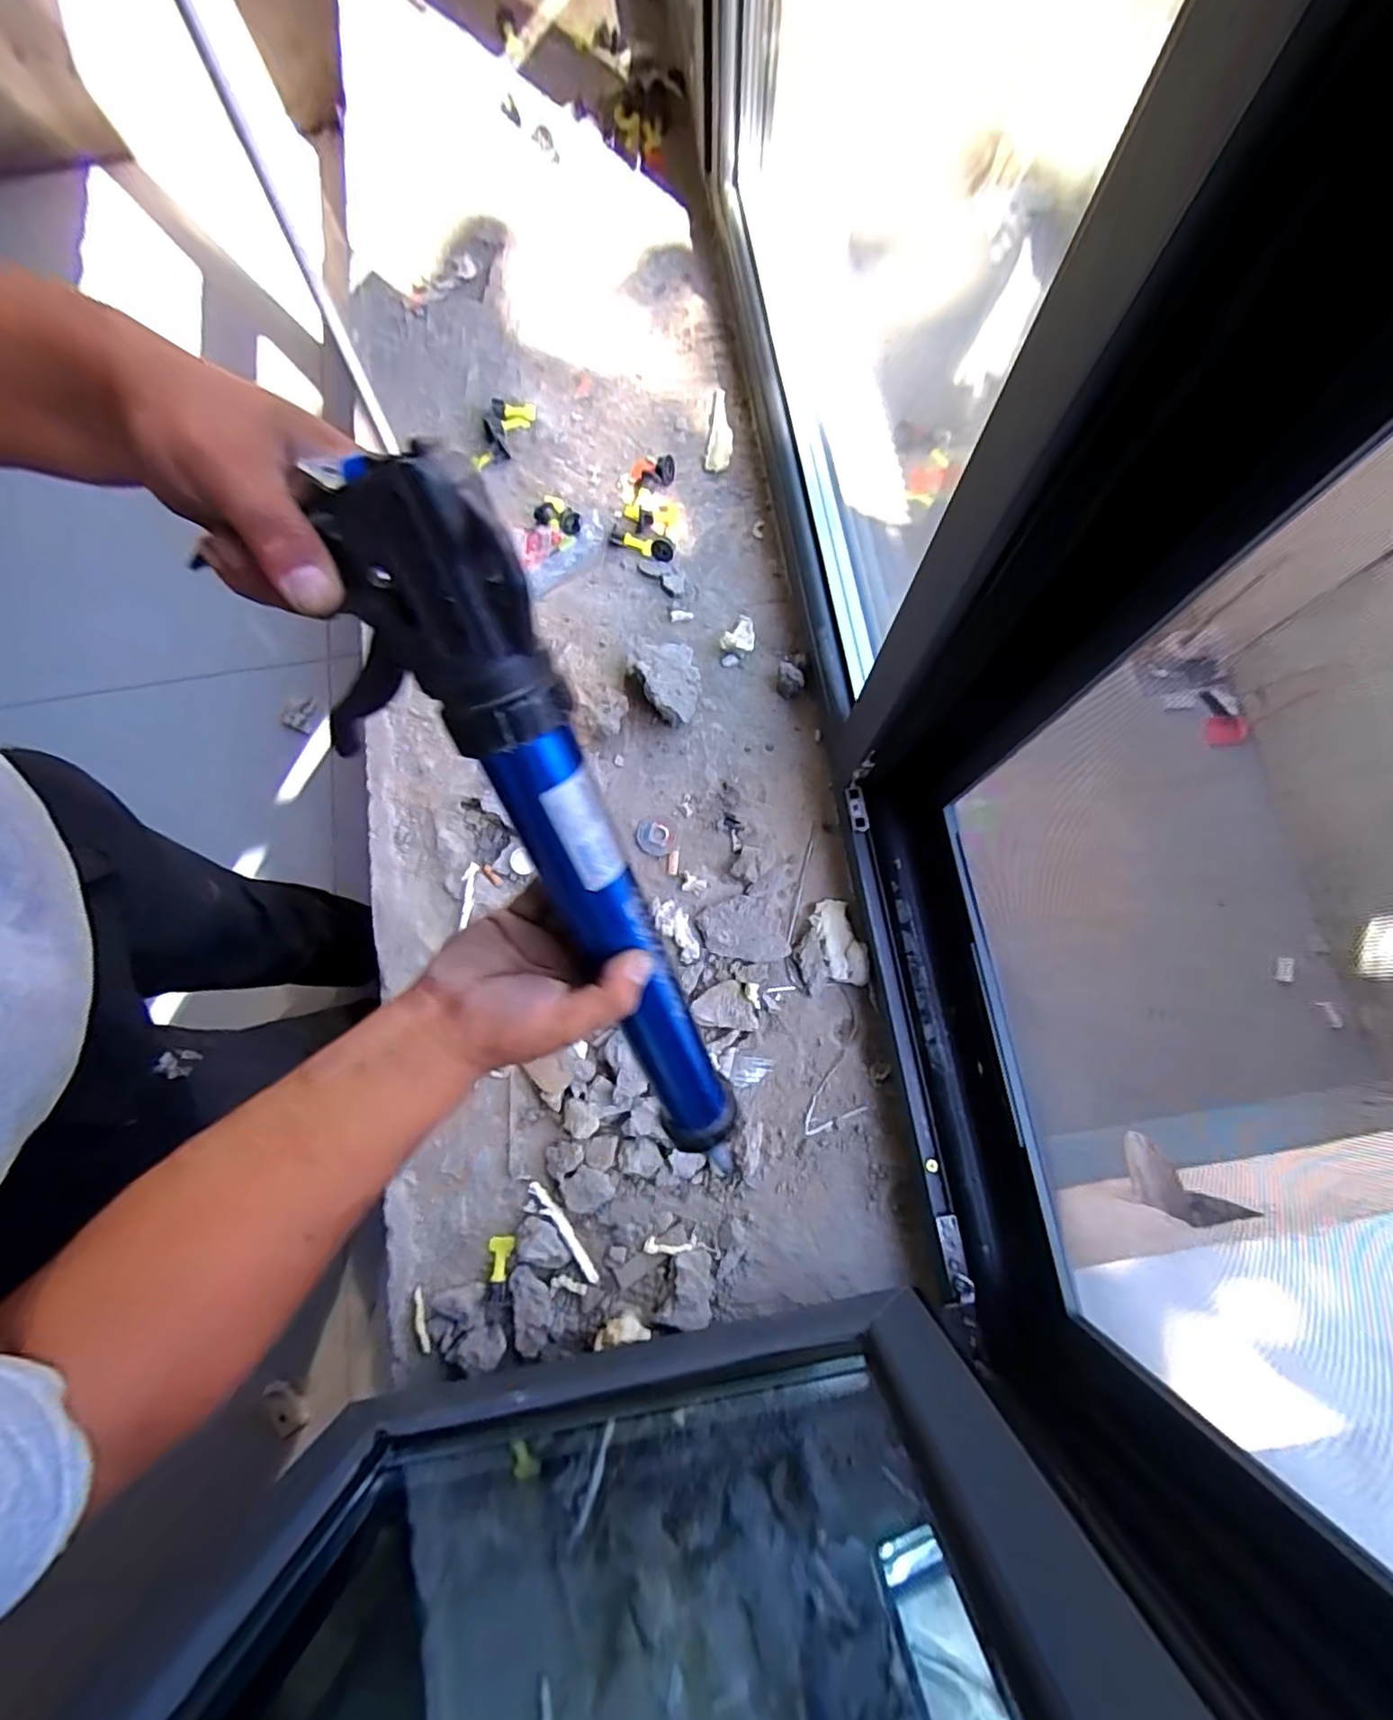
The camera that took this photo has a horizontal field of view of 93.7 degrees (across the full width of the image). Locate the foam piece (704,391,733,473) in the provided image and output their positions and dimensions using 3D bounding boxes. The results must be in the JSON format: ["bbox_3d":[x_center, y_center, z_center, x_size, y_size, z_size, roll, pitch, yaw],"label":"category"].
[{"bbox_3d":[0.036,-0.607,0.928,0.034,0.014,0.135,7,77,2],"label":"foam piece"}]

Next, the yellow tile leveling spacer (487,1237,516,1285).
[{"bbox_3d":[-0.208,0.417,0.682,0.028,0.010,0.043,11,77,2],"label":"yellow tile leveling spacer"}]

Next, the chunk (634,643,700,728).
[{"bbox_3d":[-0.038,-0.222,0.797,0.083,0.058,0.119,-3,77,-1],"label":"chunk"}]

